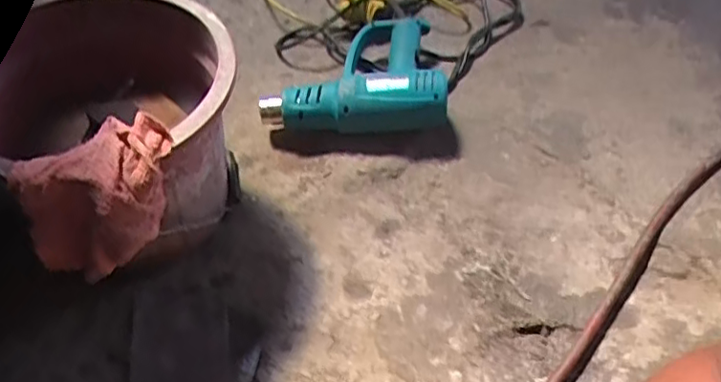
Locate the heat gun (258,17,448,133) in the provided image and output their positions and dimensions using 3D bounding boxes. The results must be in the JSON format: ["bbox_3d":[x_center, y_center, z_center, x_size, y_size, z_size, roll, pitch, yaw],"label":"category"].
[{"bbox_3d":[-0.004,-0.175,0.892,0.241,0.068,0.200,4,49,2],"label":"heat gun"}]

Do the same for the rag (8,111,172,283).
[{"bbox_3d":[-0.232,0.006,0.565,0.124,0.141,0.081,9,50,9],"label":"rag"}]

